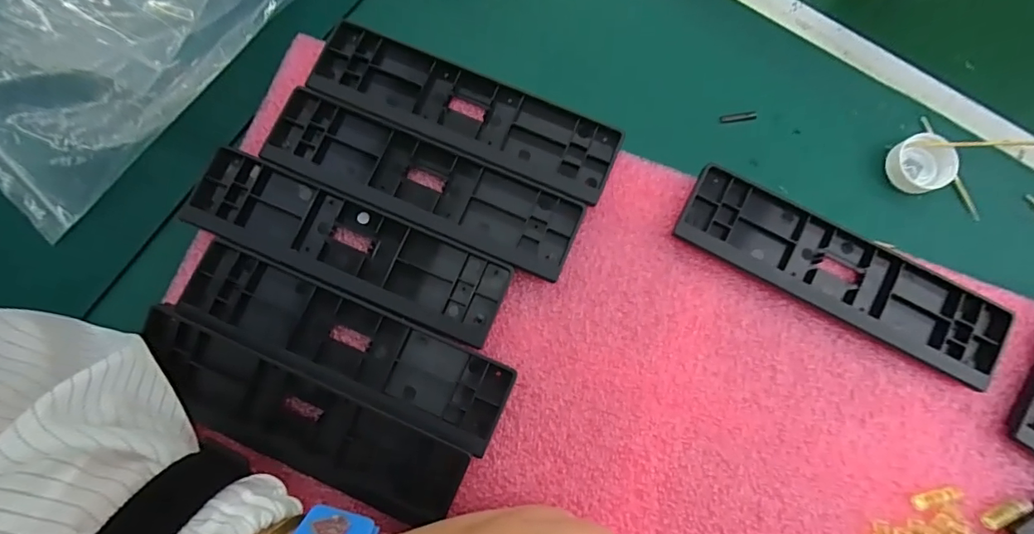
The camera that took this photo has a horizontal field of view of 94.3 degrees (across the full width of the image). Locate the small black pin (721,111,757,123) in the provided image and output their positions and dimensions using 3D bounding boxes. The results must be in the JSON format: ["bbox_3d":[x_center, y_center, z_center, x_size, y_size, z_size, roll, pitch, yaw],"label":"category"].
[{"bbox_3d":[0.126,-0.085,0.271,0.021,0.004,0.005,-6,81,-2],"label":"small black pin"}]

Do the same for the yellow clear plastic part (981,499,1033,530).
[{"bbox_3d":[0.223,0.112,0.218,0.023,0.006,0.006,-32,82,7],"label":"yellow clear plastic part"}]

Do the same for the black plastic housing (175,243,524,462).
[{"bbox_3d":[-0.080,0.034,0.224,0.158,0.009,0.041,25,81,3],"label":"black plastic housing"}]

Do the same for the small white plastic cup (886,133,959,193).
[{"bbox_3d":[0.222,-0.056,0.263,0.031,0.012,0.030,0,81,-1],"label":"small white plastic cup"}]

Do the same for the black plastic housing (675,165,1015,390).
[{"bbox_3d":[0.157,0.002,0.235,0.158,0.009,0.044,27,81,4],"label":"black plastic housing"}]

